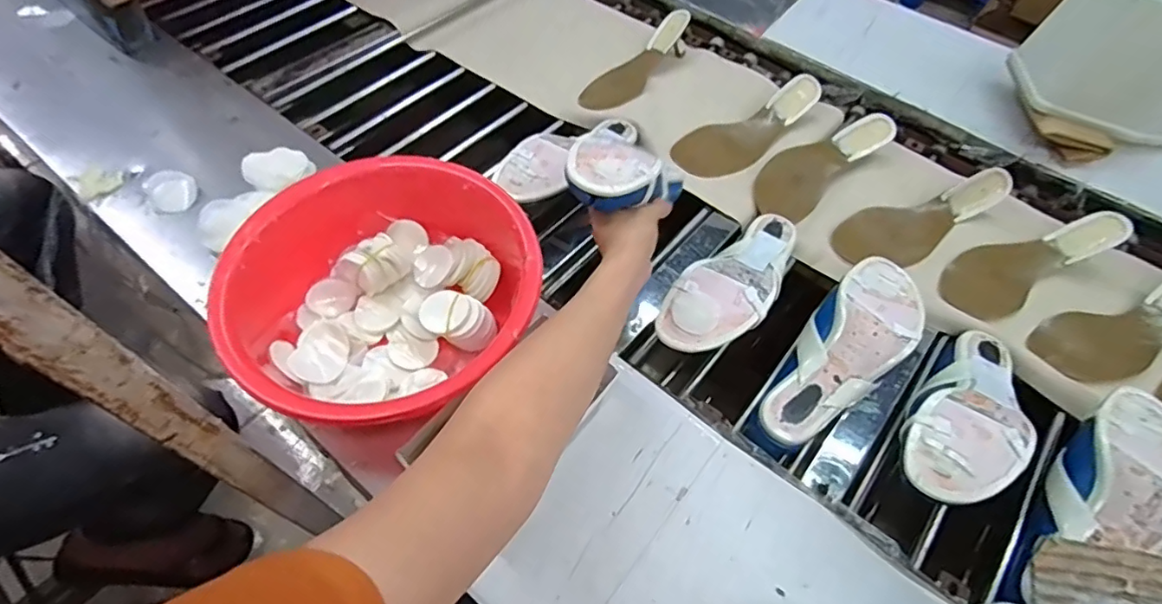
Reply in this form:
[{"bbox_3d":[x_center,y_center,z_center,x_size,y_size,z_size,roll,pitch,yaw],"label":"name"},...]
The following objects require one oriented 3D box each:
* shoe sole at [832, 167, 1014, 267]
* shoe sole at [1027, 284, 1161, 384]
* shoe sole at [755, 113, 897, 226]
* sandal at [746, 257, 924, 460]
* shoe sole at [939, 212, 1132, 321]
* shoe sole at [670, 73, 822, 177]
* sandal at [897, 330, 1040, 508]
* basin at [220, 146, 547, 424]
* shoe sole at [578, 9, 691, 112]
[{"bbox_3d":[0.447,-0.118,0.756,0.253,0.045,0.090,-25,63,-18],"label":"shoe sole"},{"bbox_3d":[0.655,0.025,0.680,0.241,0.043,0.094,-26,62,-3],"label":"shoe sole"},{"bbox_3d":[0.338,-0.199,0.815,0.231,0.054,0.084,-35,66,-22],"label":"shoe sole"},{"bbox_3d":[0.275,0.055,0.604,0.095,0.049,0.263,38,76,19],"label":"sandal"},{"bbox_3d":[0.569,-0.050,0.728,0.233,0.026,0.088,-25,61,-1],"label":"shoe sole"},{"bbox_3d":[0.250,-0.253,0.840,0.255,0.051,0.089,-25,63,-18],"label":"shoe sole"},{"bbox_3d":[0.381,0.109,0.575,0.094,0.061,0.255,35,47,18],"label":"sandal"},{"bbox_3d":[-0.184,-0.009,0.552,0.264,0.100,0.273,1,58,-2],"label":"basin"},{"bbox_3d":[0.084,-0.385,0.914,0.075,0.051,0.234,31,62,16],"label":"shoe sole"}]

